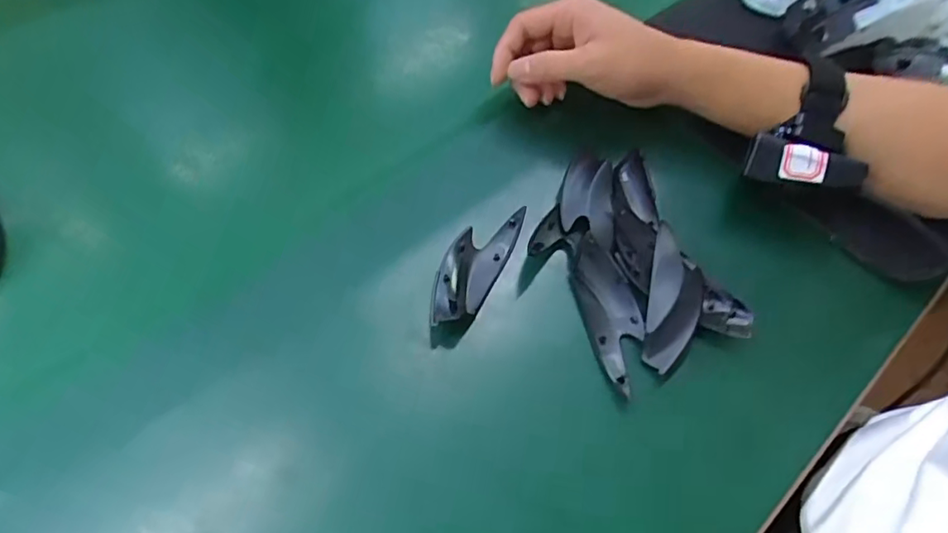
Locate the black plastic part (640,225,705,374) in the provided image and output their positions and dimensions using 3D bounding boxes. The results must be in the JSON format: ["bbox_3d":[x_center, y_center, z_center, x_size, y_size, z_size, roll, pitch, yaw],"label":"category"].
[{"bbox_3d":[0.123,0.015,0.348,0.033,0.015,0.099,14,59,8],"label":"black plastic part"}]

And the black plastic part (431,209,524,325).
[{"bbox_3d":[0.000,-0.004,0.347,0.031,0.023,0.094,22,60,12],"label":"black plastic part"}]

